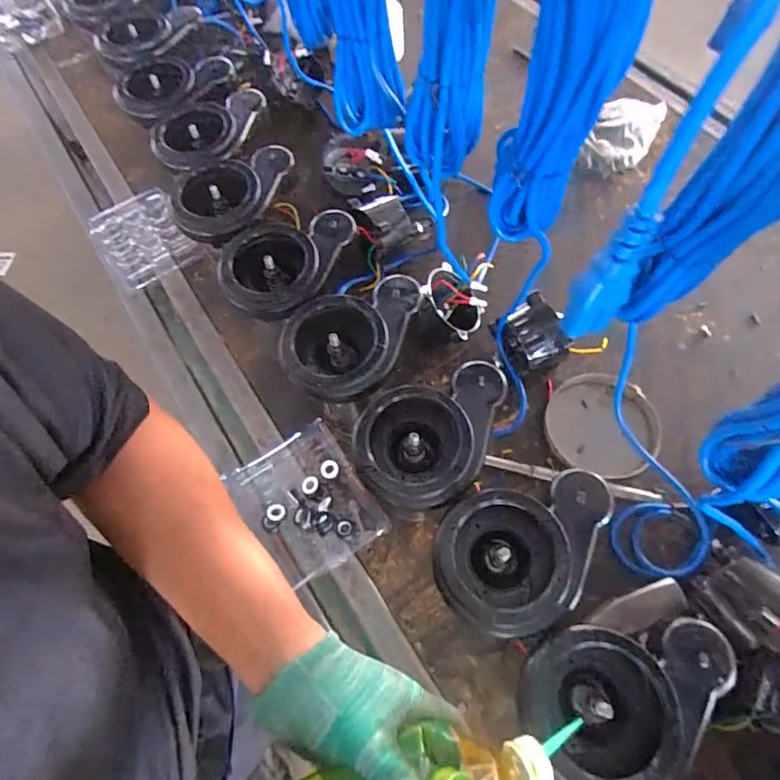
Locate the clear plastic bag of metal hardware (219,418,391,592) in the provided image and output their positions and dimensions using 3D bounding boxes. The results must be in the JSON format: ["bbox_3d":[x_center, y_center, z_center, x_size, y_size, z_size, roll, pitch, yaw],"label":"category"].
[{"bbox_3d":[-0.104,0.142,0.625,0.138,0.029,0.169,-33,66,-12],"label":"clear plastic bag of metal hardware"}]

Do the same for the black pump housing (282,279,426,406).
[{"bbox_3d":[-0.035,-0.052,0.530,0.158,0.036,0.117,-19,64,-6],"label":"black pump housing"}]

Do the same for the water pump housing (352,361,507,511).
[{"bbox_3d":[0.048,0.048,0.486,0.164,0.045,0.120,-19,64,-6],"label":"water pump housing"}]

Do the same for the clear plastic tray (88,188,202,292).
[{"bbox_3d":[-0.411,-0.252,0.834,0.142,0.040,0.175,-33,66,-13],"label":"clear plastic tray"}]

